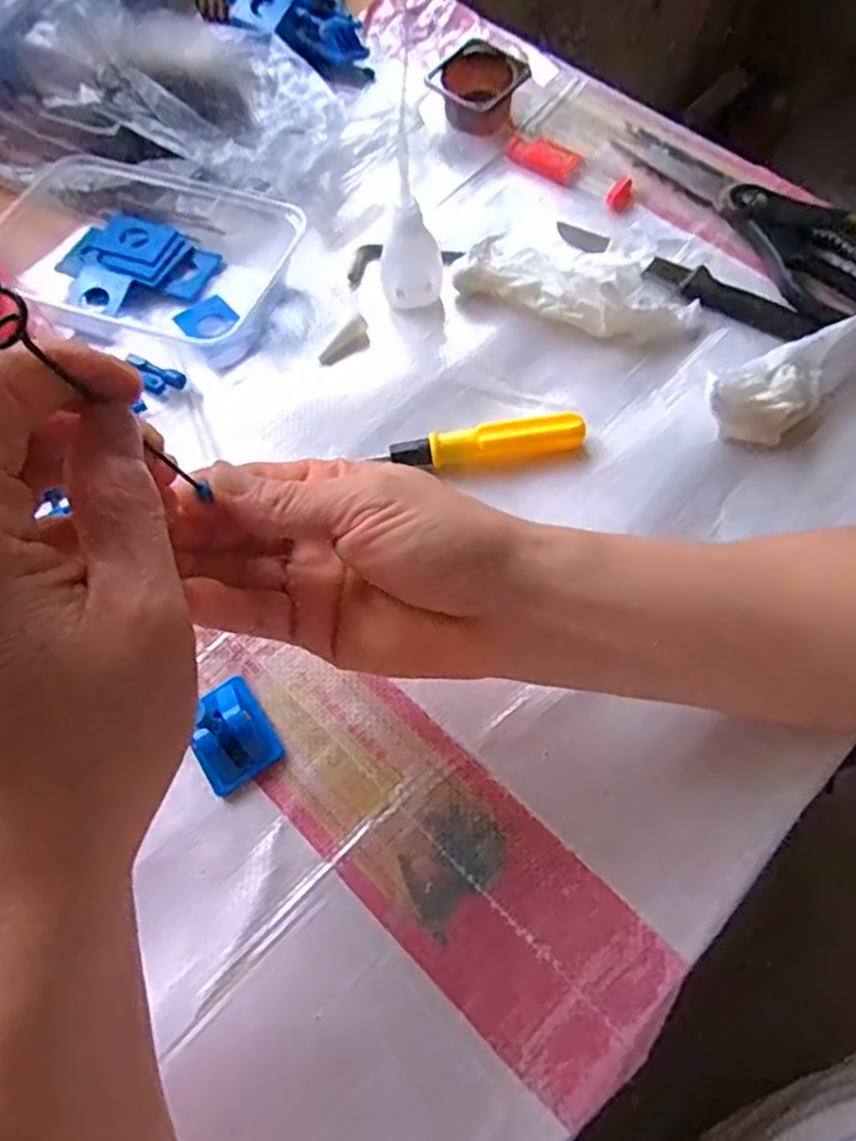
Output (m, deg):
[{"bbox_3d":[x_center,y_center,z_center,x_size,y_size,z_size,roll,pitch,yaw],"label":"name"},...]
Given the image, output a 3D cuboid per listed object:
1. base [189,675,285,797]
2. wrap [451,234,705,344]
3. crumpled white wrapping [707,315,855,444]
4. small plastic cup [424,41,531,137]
[{"bbox_3d":[-0.089,0.073,0.300,0.034,0.015,0.043,-32,71,-11],"label":"base"},{"bbox_3d":[0.083,-0.157,0.374,0.136,0.027,0.044,12,68,6],"label":"wrap"},{"bbox_3d":[0.197,-0.100,0.344,0.124,0.036,0.038,-26,69,-9],"label":"crumpled white wrapping"},{"bbox_3d":[0.032,-0.315,0.441,0.048,0.028,0.045,34,73,14],"label":"small plastic cup"}]

